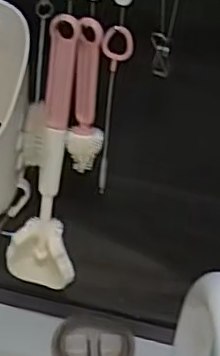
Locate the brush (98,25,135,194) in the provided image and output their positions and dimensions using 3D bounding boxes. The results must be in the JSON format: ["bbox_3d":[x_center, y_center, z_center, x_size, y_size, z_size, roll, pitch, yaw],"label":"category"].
[{"bbox_3d":[0.000,-0.056,0.560,0.024,0.150,0.012,6,28,-4],"label":"brush"}]

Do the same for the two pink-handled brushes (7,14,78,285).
[{"bbox_3d":[-0.054,-0.012,0.577,0.056,0.254,0.037,3,29,-8],"label":"two pink-handled brushes"}]

